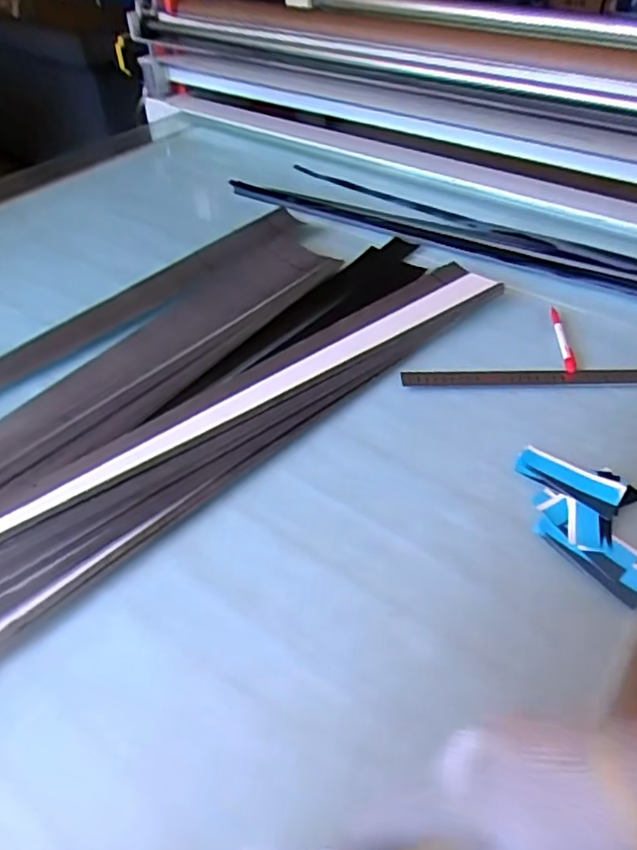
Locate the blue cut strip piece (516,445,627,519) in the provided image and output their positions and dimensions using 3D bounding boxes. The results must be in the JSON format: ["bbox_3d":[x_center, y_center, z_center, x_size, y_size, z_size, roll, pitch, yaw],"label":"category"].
[{"bbox_3d":[0.240,0.054,0.585,0.098,0.008,0.046,27,51,26],"label":"blue cut strip piece"}]

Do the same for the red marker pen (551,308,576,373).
[{"bbox_3d":[0.308,-0.112,0.762,0.015,0.014,0.129,4,44,5],"label":"red marker pen"}]

